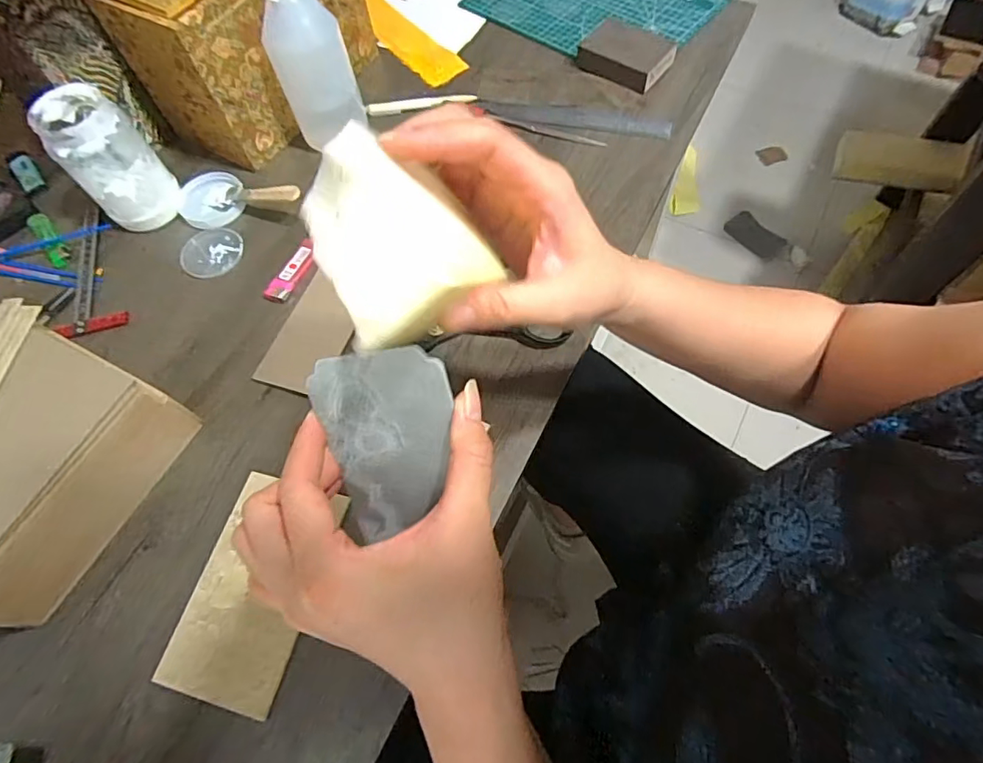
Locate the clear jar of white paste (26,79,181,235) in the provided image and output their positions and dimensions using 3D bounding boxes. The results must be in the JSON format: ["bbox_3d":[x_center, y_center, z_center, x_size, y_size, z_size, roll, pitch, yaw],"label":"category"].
[{"bbox_3d":[-0.384,-0.224,0.536,0.075,0.124,0.072,-33,66,-12],"label":"clear jar of white paste"}]

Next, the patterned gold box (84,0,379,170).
[{"bbox_3d":[-0.266,-0.394,0.581,0.129,0.173,0.238,30,69,17],"label":"patterned gold box"}]

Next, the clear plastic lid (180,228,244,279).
[{"bbox_3d":[-0.290,-0.136,0.549,0.056,0.013,0.061,-1,64,3],"label":"clear plastic lid"}]

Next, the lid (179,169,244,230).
[{"bbox_3d":[-0.309,-0.200,0.581,0.067,0.016,0.074,-23,65,-8],"label":"lid"}]

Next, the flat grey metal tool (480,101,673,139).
[{"bbox_3d":[0.099,-0.311,0.622,0.219,0.005,0.037,9,64,6],"label":"flat grey metal tool"}]

